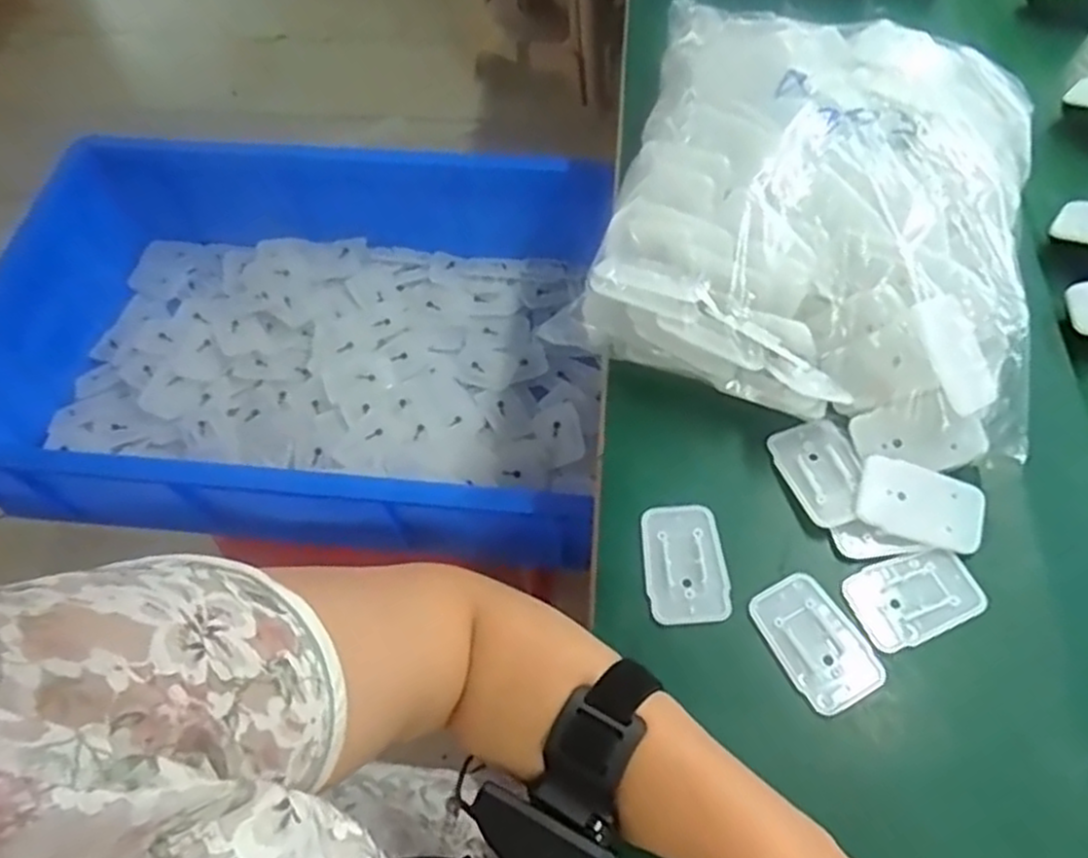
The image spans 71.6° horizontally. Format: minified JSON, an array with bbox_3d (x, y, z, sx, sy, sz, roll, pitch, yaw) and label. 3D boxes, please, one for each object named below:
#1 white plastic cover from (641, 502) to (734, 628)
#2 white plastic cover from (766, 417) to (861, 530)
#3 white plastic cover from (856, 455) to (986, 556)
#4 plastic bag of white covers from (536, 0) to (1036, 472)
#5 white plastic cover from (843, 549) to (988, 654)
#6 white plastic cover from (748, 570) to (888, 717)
[{"bbox_3d":[0.080,0.076,0.432,0.045,0.004,0.068,-3,59,0],"label":"white plastic cover"},{"bbox_3d":[0.167,0.026,0.454,0.043,0.011,0.067,-18,60,-8],"label":"white plastic cover"},{"bbox_3d":[0.214,0.043,0.428,0.068,0.013,0.043,16,61,11],"label":"white plastic cover"},{"bbox_3d":[0.184,-0.149,0.504,0.267,0.104,0.298,18,62,12],"label":"plastic bag of white covers"},{"bbox_3d":[0.206,0.092,0.419,0.069,0.008,0.045,-20,61,-10],"label":"white plastic cover"},{"bbox_3d":[0.148,0.115,0.411,0.046,0.007,0.070,-27,62,-13],"label":"white plastic cover"}]

